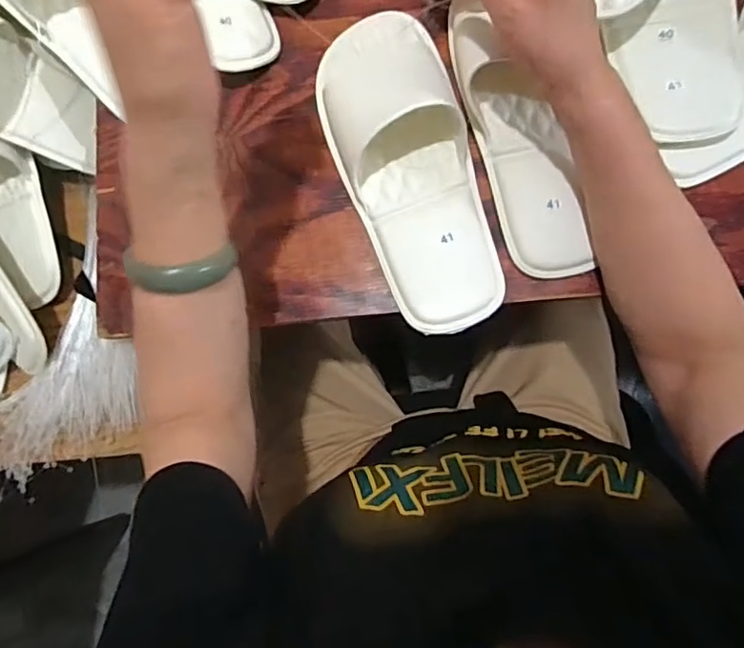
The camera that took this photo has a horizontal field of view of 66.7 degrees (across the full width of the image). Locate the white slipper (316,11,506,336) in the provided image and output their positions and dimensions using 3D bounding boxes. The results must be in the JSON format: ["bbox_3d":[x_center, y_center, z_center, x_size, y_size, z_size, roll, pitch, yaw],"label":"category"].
[{"bbox_3d":[0.030,-0.123,0.436,0.103,0.045,0.263,-19,81,6],"label":"white slipper"}]

